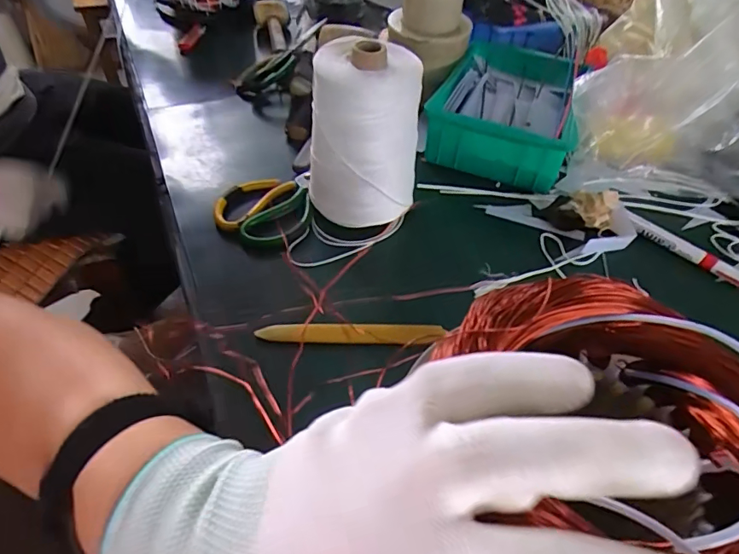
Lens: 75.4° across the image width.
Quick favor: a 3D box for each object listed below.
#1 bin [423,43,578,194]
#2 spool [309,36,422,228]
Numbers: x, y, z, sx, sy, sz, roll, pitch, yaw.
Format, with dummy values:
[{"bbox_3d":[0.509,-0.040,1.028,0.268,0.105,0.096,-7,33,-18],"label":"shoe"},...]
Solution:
[{"bbox_3d":[0.187,-0.233,0.656,0.172,0.072,0.264,16,48,12],"label":"bin"},{"bbox_3d":[-0.005,-0.144,0.489,0.113,0.163,0.091,-15,49,-17],"label":"spool"}]

